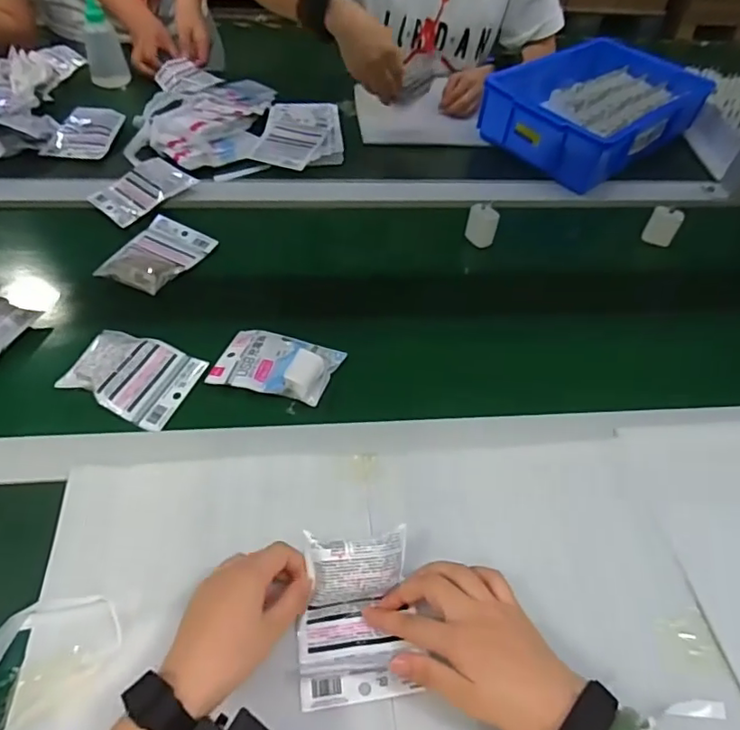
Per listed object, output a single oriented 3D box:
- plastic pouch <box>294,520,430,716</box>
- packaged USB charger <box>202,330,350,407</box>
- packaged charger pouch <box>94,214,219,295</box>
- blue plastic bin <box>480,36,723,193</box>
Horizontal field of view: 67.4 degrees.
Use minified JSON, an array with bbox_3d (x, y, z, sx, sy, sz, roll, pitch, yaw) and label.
[{"bbox_3d":[-0.009,0.196,0.440,0.091,0.046,0.117,-3,51,-7],"label":"plastic pouch"},{"bbox_3d":[-0.105,-0.002,0.626,0.131,0.023,0.088,13,51,6],"label":"packaged USB charger"},{"bbox_3d":[-0.280,-0.151,0.733,0.095,0.024,0.133,23,53,14],"label":"packaged charger pouch"},{"bbox_3d":[0.387,-0.458,0.984,0.364,0.094,0.263,-33,59,-25],"label":"blue plastic bin"}]

